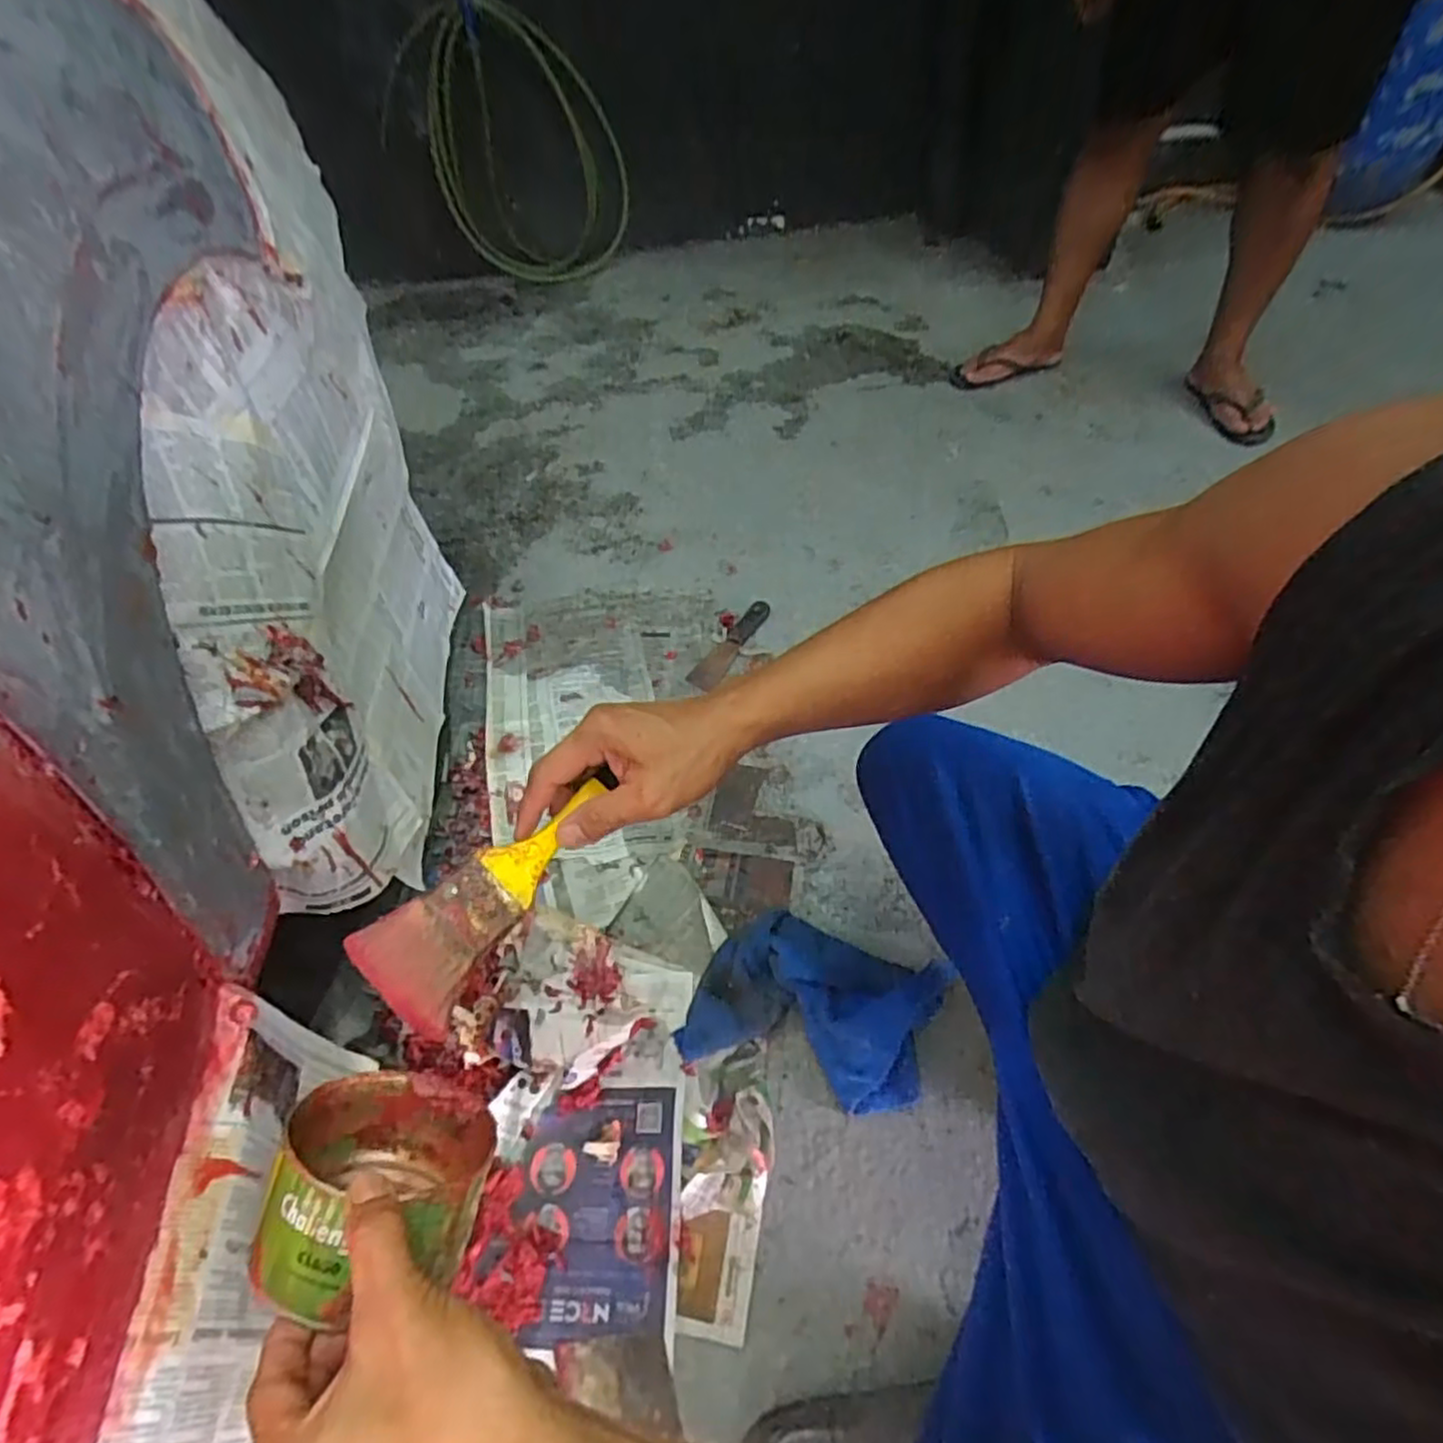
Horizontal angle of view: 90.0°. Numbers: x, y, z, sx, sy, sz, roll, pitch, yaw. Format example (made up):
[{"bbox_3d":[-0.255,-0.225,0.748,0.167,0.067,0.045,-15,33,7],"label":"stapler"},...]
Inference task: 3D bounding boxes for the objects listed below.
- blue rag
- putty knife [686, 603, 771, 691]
[{"bbox_3d":[0.098,0.304,0.774,0.256,0.076,0.166,13,53,15],"label":"blue rag"},{"bbox_3d":[0.017,-0.128,1.159,0.041,0.012,0.193,27,58,24],"label":"putty knife"}]

